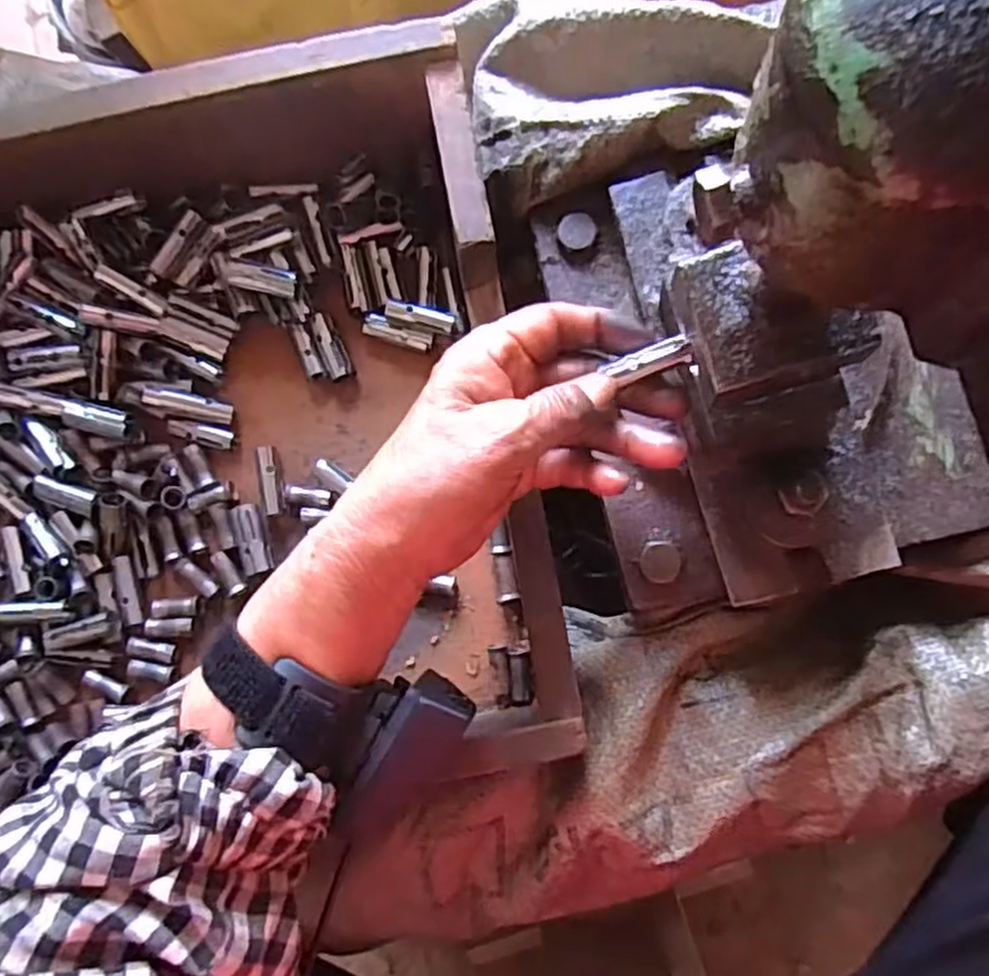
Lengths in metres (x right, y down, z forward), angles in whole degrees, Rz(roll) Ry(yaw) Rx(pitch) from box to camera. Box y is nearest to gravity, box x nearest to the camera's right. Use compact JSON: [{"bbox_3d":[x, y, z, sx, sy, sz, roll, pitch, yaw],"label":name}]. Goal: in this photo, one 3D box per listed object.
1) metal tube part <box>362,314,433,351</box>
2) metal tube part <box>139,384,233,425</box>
[{"bbox_3d":[-0.052,-0.084,0.397,0.039,0.009,0.011,19,88,9],"label":"metal tube part"},{"bbox_3d":[-0.163,-0.044,0.395,0.045,0.007,0.012,13,87,-15],"label":"metal tube part"}]

